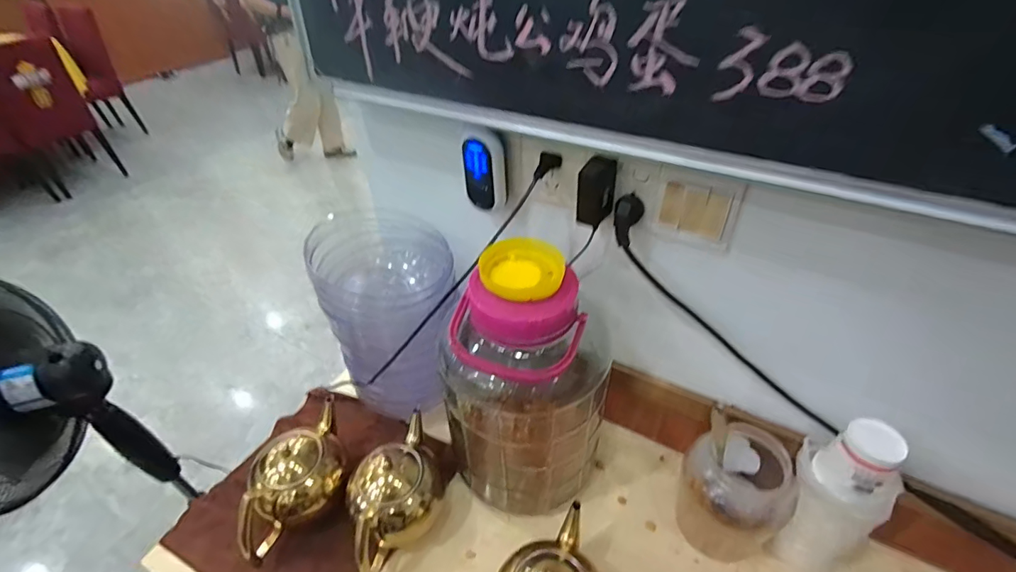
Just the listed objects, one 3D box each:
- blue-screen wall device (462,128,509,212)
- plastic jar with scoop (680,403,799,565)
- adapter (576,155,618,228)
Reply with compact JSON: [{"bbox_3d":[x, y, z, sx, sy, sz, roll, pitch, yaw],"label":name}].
[{"bbox_3d":[-0.029,-0.144,0.592,0.048,0.102,0.021,21,46,25],"label":"blue-screen wall device"},{"bbox_3d":[0.287,0.259,0.625,0.110,0.165,0.120,-1,41,1],"label":"plastic jar with scoop"},{"bbox_3d":[0.100,-0.103,0.537,0.039,0.081,0.027,10,42,13],"label":"adapter"}]

